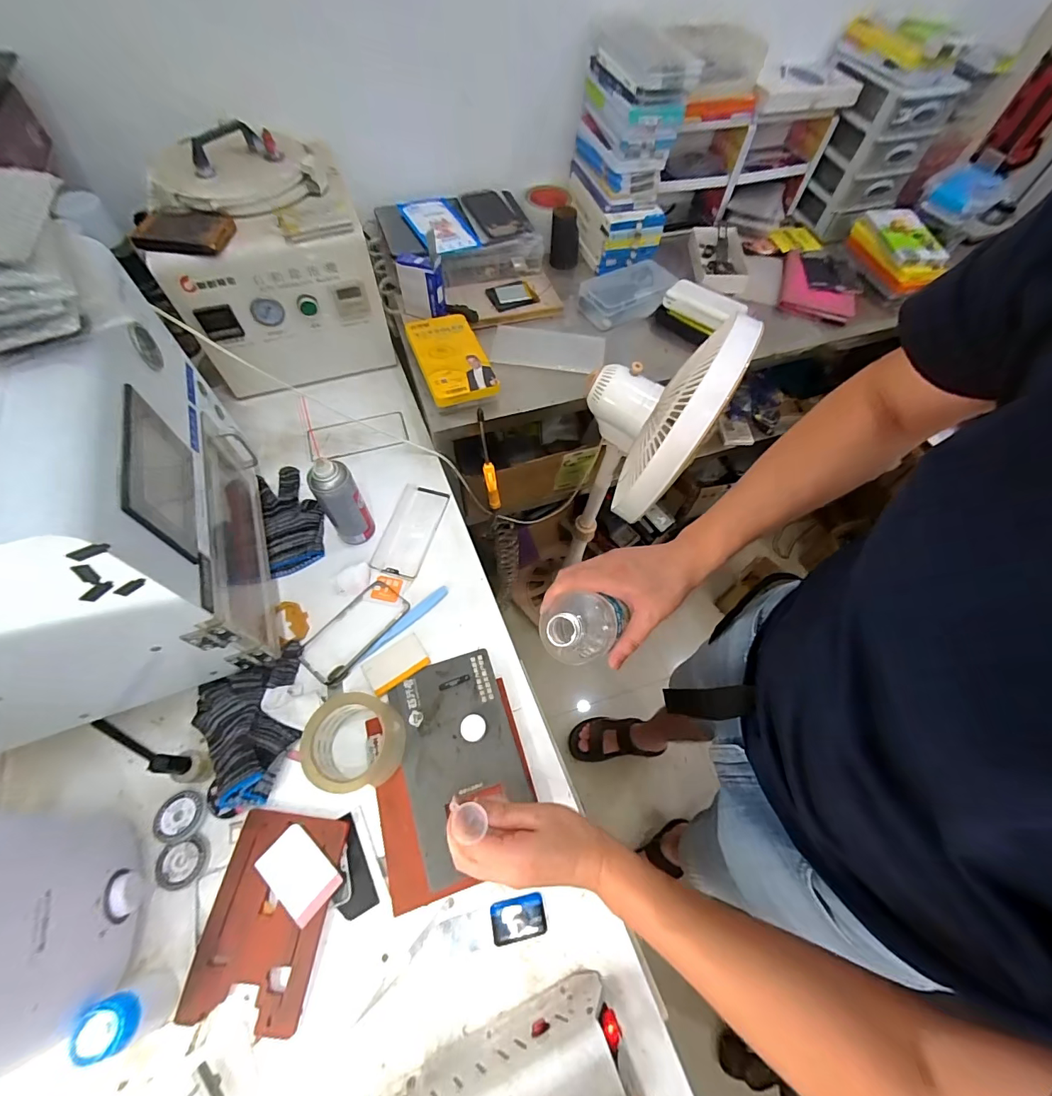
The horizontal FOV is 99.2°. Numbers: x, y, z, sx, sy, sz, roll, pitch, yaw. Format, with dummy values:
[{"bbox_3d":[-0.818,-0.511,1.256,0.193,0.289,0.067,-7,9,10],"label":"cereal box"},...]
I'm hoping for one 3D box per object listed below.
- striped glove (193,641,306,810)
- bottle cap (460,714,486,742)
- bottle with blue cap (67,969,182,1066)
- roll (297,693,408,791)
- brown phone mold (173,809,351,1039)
[{"bbox_3d":[-0.322,0.198,0.511,0.106,0.039,0.167,-11,62,-8],"label":"striped glove"},{"bbox_3d":[-0.062,0.210,0.523,0.029,0.011,0.029,1,61,-2],"label":"bottle cap"},{"bbox_3d":[-0.338,0.398,0.379,0.031,0.072,0.040,-22,64,-14],"label":"bottle with blue cap"},{"bbox_3d":[-0.189,0.214,0.496,0.100,0.048,0.094,1,61,-2],"label":"roll"},{"bbox_3d":[-0.256,0.362,0.445,0.112,0.012,0.167,7,61,2],"label":"brown phone mold"}]

